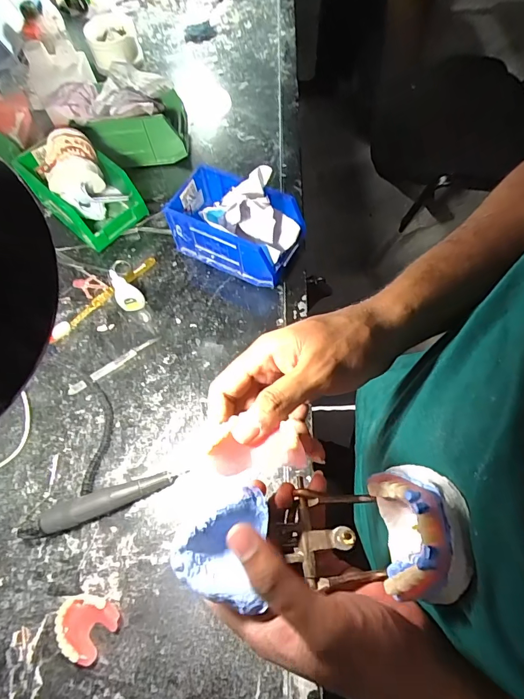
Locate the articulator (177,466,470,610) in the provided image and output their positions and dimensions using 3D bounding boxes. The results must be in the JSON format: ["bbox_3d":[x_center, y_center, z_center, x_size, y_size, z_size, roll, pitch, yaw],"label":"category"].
[{"bbox_3d":[0.034,0.110,0.240,0.154,0.068,0.063,-12,65,12],"label":"articulator"}]

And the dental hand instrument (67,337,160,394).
[{"bbox_3d":[-0.200,0.021,0.558,0.136,0.005,0.014,-33,68,-12],"label":"dental hand instrument"}]

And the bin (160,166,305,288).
[{"bbox_3d":[-0.036,-0.174,0.590,0.167,0.098,0.098,26,69,13],"label":"bin"}]

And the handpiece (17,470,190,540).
[{"bbox_3d":[-0.185,0.177,0.473,0.186,0.030,0.029,-17,66,-5],"label":"handpiece"}]

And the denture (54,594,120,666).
[{"bbox_3d":[-0.186,0.288,0.431,0.058,0.018,0.057,31,71,15],"label":"denture"}]

